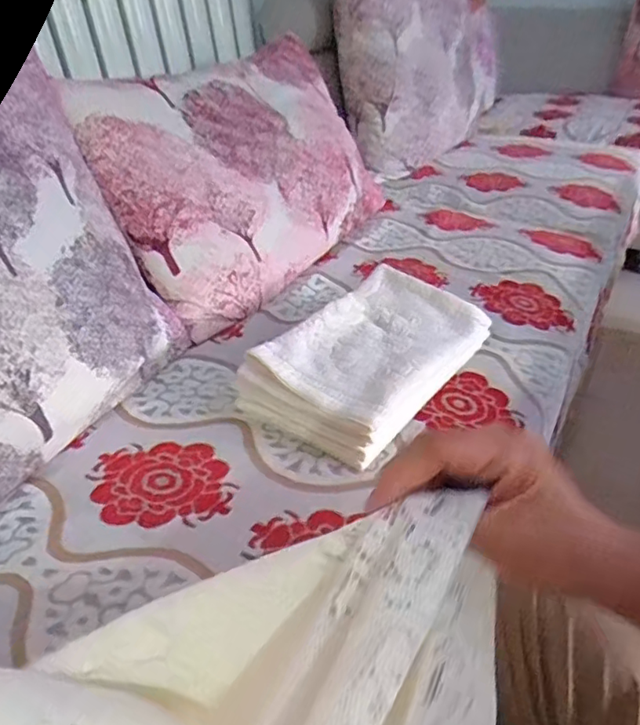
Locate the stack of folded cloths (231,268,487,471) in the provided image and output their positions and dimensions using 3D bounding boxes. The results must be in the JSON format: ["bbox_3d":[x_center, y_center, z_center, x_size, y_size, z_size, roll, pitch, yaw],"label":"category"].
[{"bbox_3d":[0.070,-0.009,0.758,0.194,0.085,0.308,22,42,32],"label":"stack of folded cloths"}]

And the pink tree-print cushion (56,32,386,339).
[{"bbox_3d":[-0.119,-0.337,1.001,0.538,0.384,0.140,-41,20,-33],"label":"pink tree-print cushion"}]

